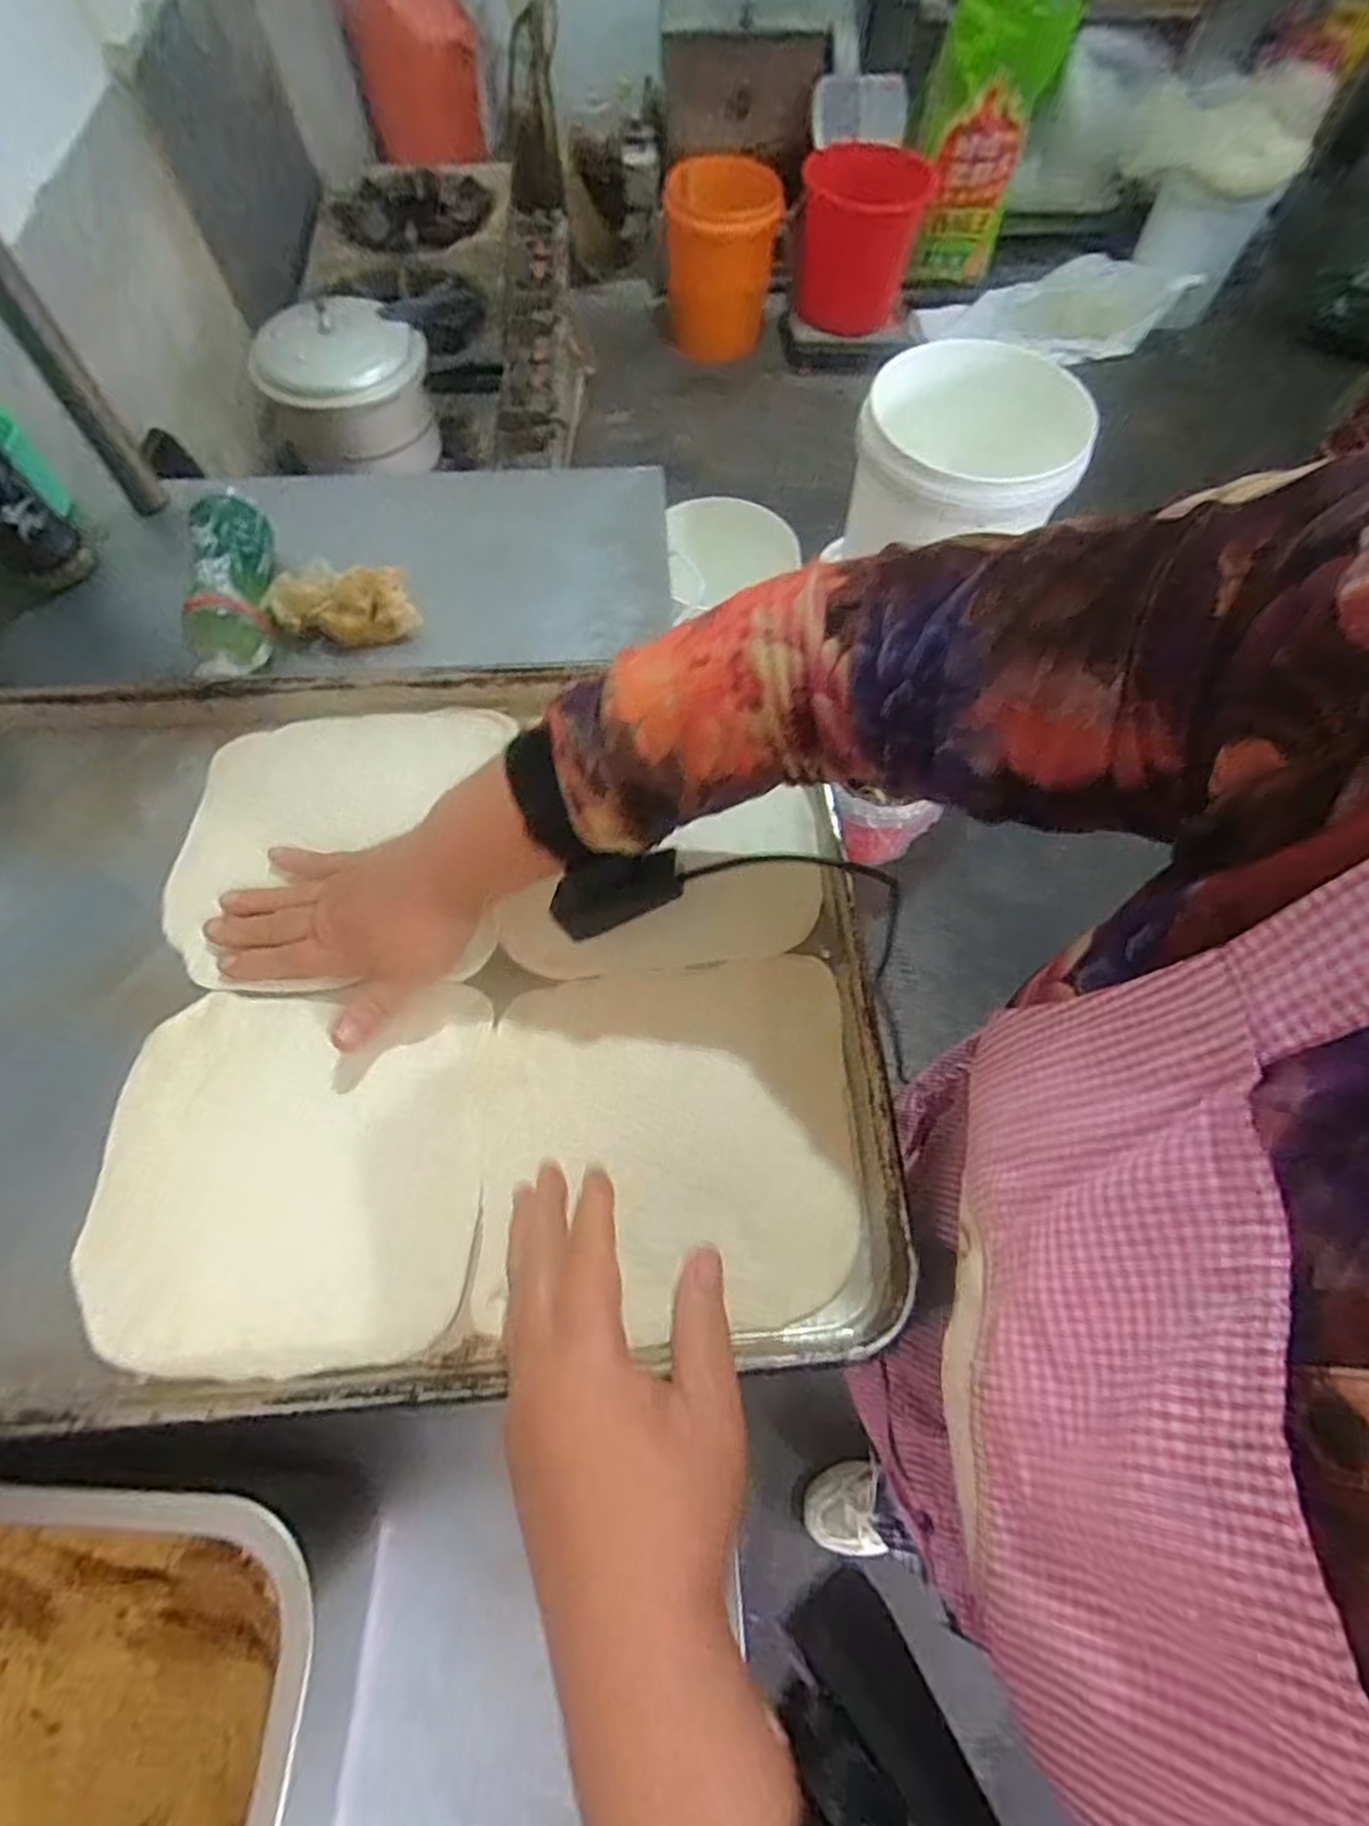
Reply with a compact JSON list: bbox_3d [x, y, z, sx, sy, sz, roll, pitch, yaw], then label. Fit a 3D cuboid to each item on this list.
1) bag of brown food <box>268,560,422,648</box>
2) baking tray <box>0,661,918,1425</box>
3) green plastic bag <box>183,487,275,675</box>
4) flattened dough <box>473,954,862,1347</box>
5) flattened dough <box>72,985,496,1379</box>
[{"bbox_3d":[-0.316,-0.290,0.690,0.131,0.033,0.074,-2,66,-1],"label":"bag of brown food"},{"bbox_3d":[-0.209,0.029,0.401,0.610,0.063,0.405,-4,66,-2],"label":"baking tray"},{"bbox_3d":[-0.405,-0.287,0.662,0.066,0.050,0.207,-13,66,-6],"label":"green plastic bag"},{"bbox_3d":[-0.007,0.115,0.384,0.191,0.009,0.176,-5,66,-2],"label":"flattened dough"},{"bbox_3d":[-0.197,0.128,0.374,0.183,0.009,0.175,-2,66,-1],"label":"flattened dough"}]

